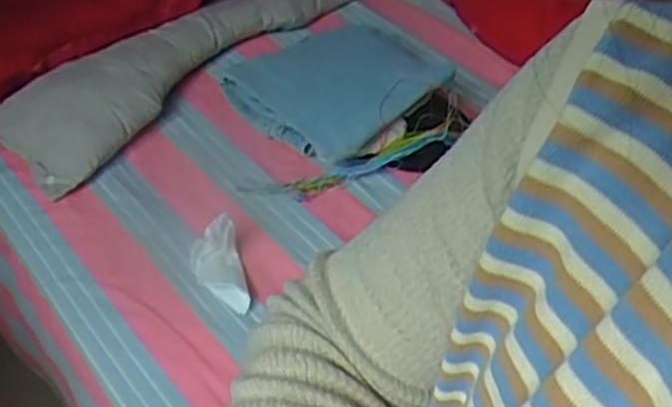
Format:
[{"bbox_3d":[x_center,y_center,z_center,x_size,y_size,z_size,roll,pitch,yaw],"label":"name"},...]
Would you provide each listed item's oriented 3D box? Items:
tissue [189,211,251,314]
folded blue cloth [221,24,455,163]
[{"bbox_3d":[-0.126,0.066,0.769,0.054,0.044,0.103,-12,47,-12],"label":"tissue"},{"bbox_3d":[0.014,-0.168,0.963,0.252,0.056,0.226,-34,55,-30],"label":"folded blue cloth"}]

